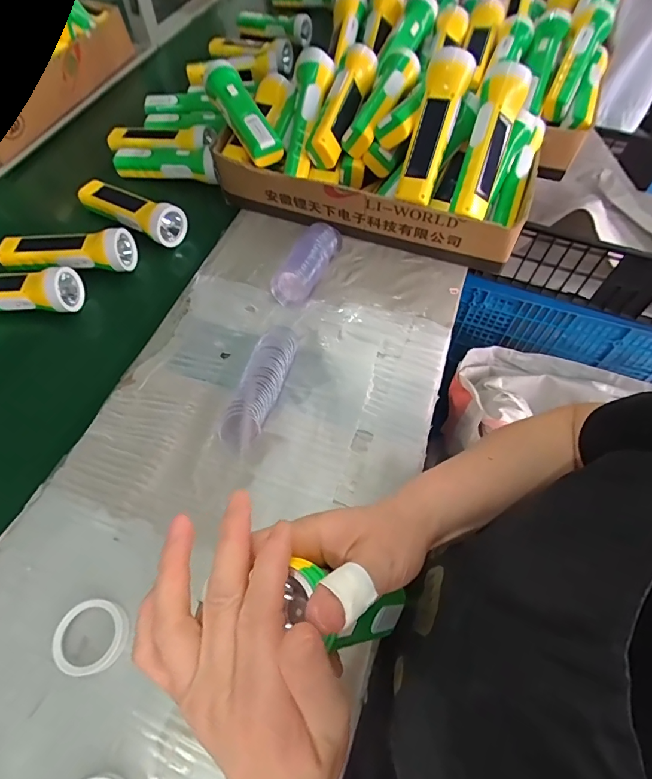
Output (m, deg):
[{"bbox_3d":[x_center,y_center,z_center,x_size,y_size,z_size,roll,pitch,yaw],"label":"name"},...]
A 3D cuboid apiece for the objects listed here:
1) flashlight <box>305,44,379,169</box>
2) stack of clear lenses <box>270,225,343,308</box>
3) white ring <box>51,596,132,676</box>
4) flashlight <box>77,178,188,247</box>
[{"bbox_3d":[0.023,-0.371,0.550,0.044,0.052,0.171,19,75,11],"label":"flashlight"},{"bbox_3d":[-0.022,-0.166,0.544,0.049,0.038,0.131,23,62,13],"label":"stack of clear lenses"},{"bbox_3d":[-0.188,0.199,0.340,0.052,0.015,0.052,0,59,0],"label":"white ring"},{"bbox_3d":[-0.275,-0.248,0.597,0.169,0.047,0.057,29,63,16],"label":"flashlight"}]

